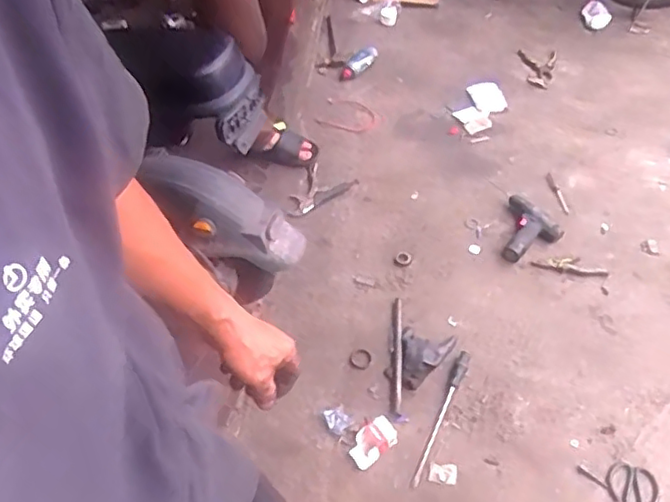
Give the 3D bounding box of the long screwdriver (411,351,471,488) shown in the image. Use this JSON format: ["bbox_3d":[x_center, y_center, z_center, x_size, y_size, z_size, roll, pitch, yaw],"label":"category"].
[{"bbox_3d":[0.243,0.368,1.400,0.030,0.024,0.337,16,53,19],"label":"long screwdriver"}]

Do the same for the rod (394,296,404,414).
[{"bbox_3d":[0.156,0.241,1.523,0.022,0.017,0.316,0,49,6],"label":"rod"}]

